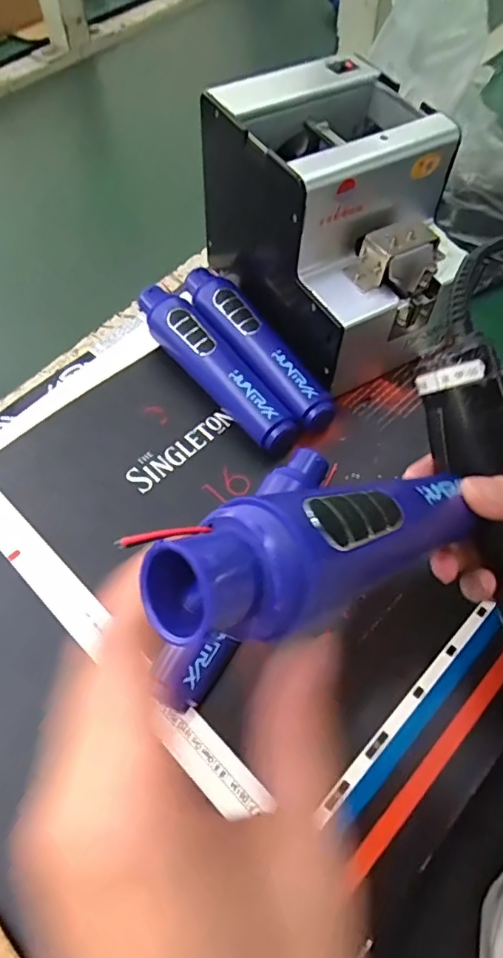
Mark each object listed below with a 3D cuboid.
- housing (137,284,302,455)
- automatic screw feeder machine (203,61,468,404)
[{"bbox_3d":[-0.030,-0.086,0.416,0.035,0.038,0.171,-32,64,-18],"label":"housing"},{"bbox_3d":[0.062,-0.190,0.393,0.121,0.138,0.172,-26,62,-16],"label":"automatic screw feeder machine"}]

